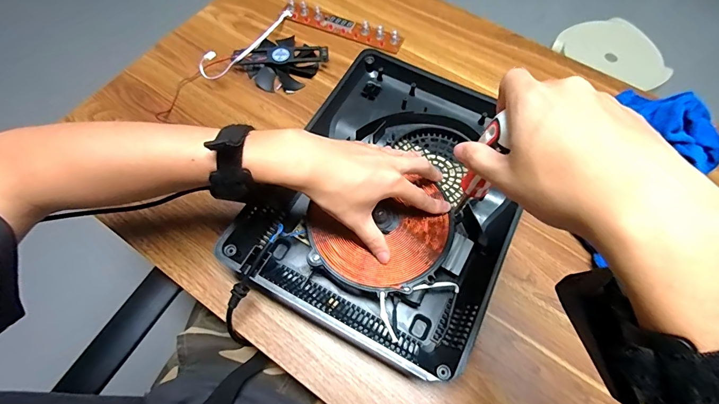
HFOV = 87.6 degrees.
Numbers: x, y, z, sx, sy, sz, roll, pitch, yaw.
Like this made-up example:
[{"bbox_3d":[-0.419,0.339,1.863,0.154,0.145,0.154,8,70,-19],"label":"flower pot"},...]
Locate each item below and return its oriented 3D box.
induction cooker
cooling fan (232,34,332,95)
[{"bbox_3d":[0.047,-0.017,0.442,0.265,0.061,0.345,25,70,13],"label":"induction cooker"},{"bbox_3d":[-0.120,-0.214,0.565,0.102,0.026,0.100,35,70,15],"label":"cooling fan"}]

